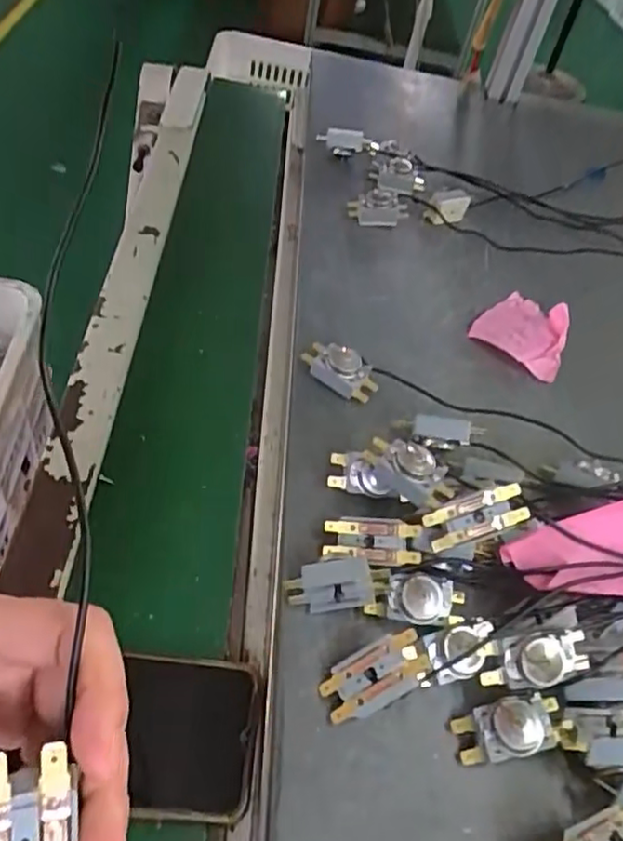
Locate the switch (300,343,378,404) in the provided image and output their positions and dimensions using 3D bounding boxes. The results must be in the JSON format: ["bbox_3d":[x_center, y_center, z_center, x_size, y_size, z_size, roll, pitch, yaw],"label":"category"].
[{"bbox_3d":[0.022,-0.038,0.482,0.055,0.031,0.027,36,53,17],"label":"switch"}]

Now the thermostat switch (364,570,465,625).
[{"bbox_3d":[0.061,0.104,0.365,0.057,0.019,0.025,8,50,-5],"label":"thermostat switch"}]

